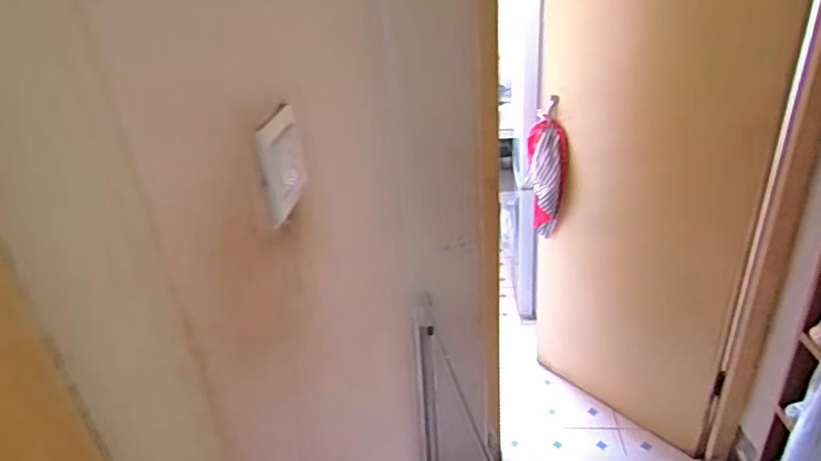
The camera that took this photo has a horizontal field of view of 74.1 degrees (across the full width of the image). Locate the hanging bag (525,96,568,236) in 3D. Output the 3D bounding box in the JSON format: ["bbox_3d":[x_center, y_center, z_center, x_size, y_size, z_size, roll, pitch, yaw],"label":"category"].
[{"bbox_3d":[0.475,-0.198,1.896,0.123,0.440,0.188,-1,29,8],"label":"hanging bag"}]

